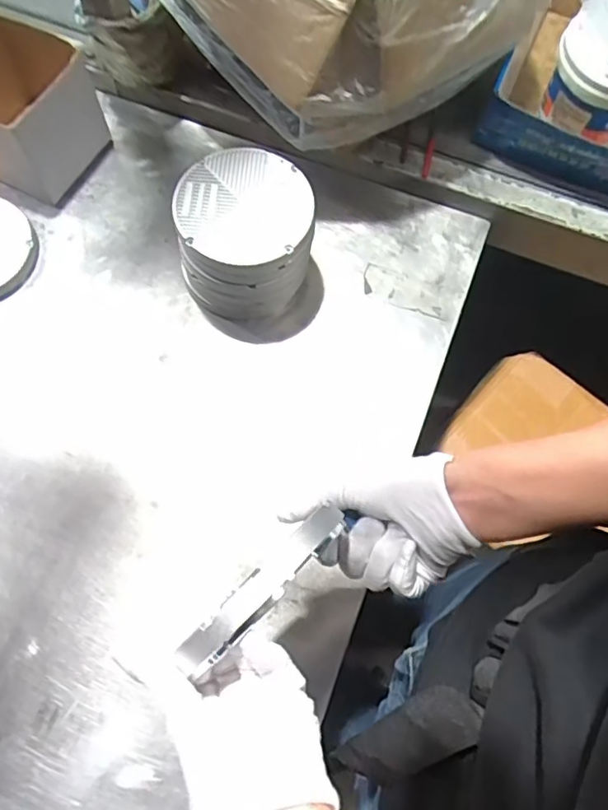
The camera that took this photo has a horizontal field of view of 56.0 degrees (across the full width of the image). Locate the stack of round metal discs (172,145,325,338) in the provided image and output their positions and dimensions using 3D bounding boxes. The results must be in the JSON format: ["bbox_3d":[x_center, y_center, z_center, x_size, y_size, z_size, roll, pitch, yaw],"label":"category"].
[{"bbox_3d":[-0.055,-0.178,0.635,0.154,0.139,0.158,-7,71,-4],"label":"stack of round metal discs"}]

